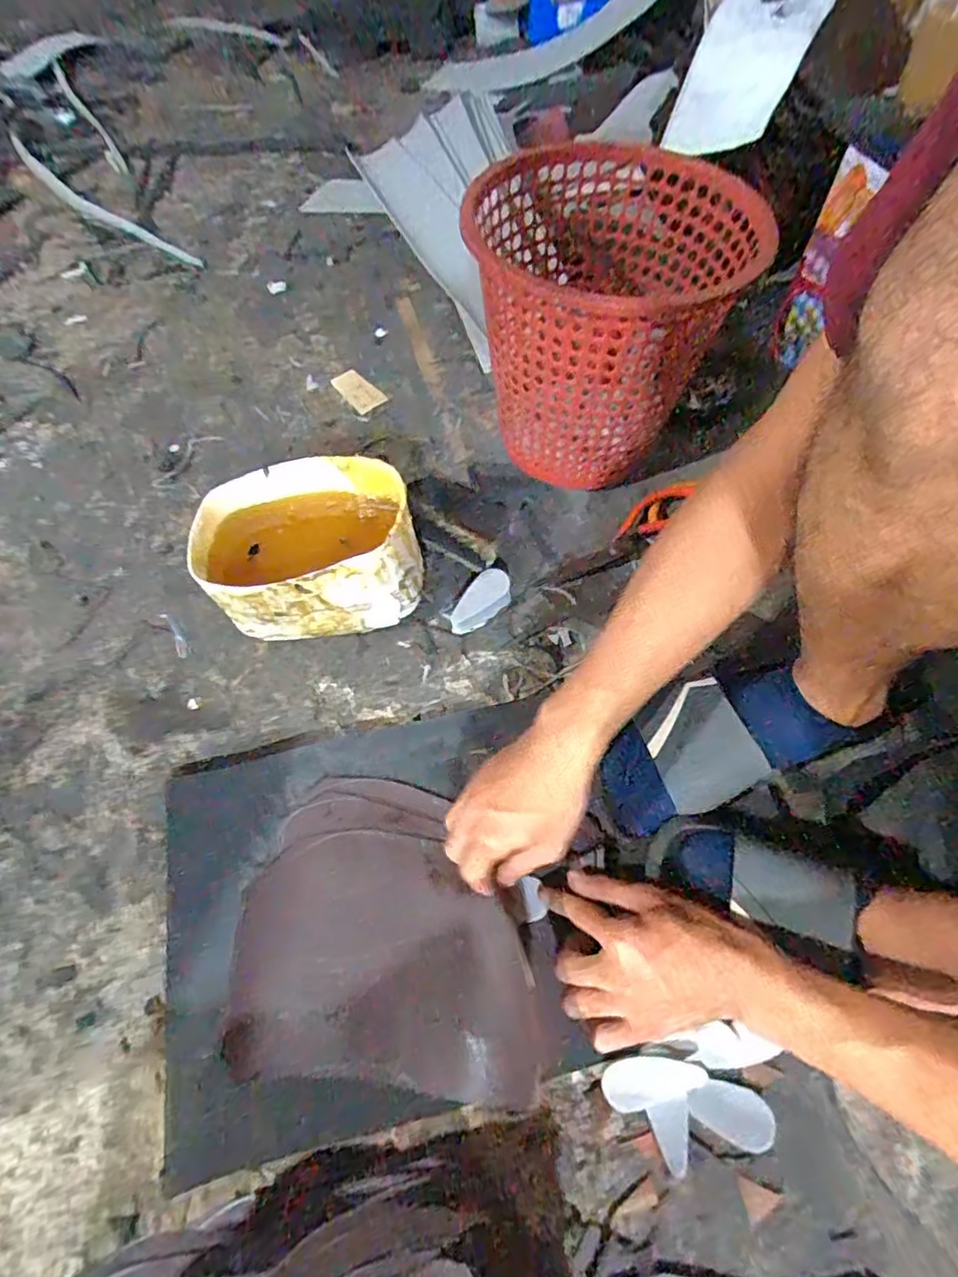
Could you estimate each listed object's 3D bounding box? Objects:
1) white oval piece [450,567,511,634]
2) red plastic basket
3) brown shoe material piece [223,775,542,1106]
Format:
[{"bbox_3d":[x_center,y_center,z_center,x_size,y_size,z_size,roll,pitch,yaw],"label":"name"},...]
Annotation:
[{"bbox_3d":[0.001,-0.038,0.591,0.075,0.024,0.037,-37,66,-15],"label":"white oval piece"},{"bbox_3d":[0.114,-0.314,0.602,0.218,0.246,0.245,-12,63,-2],"label":"red plastic basket"},{"bbox_3d":[-0.072,0.227,0.464,0.234,0.013,0.214,2,63,5],"label":"brown shoe material piece"}]

